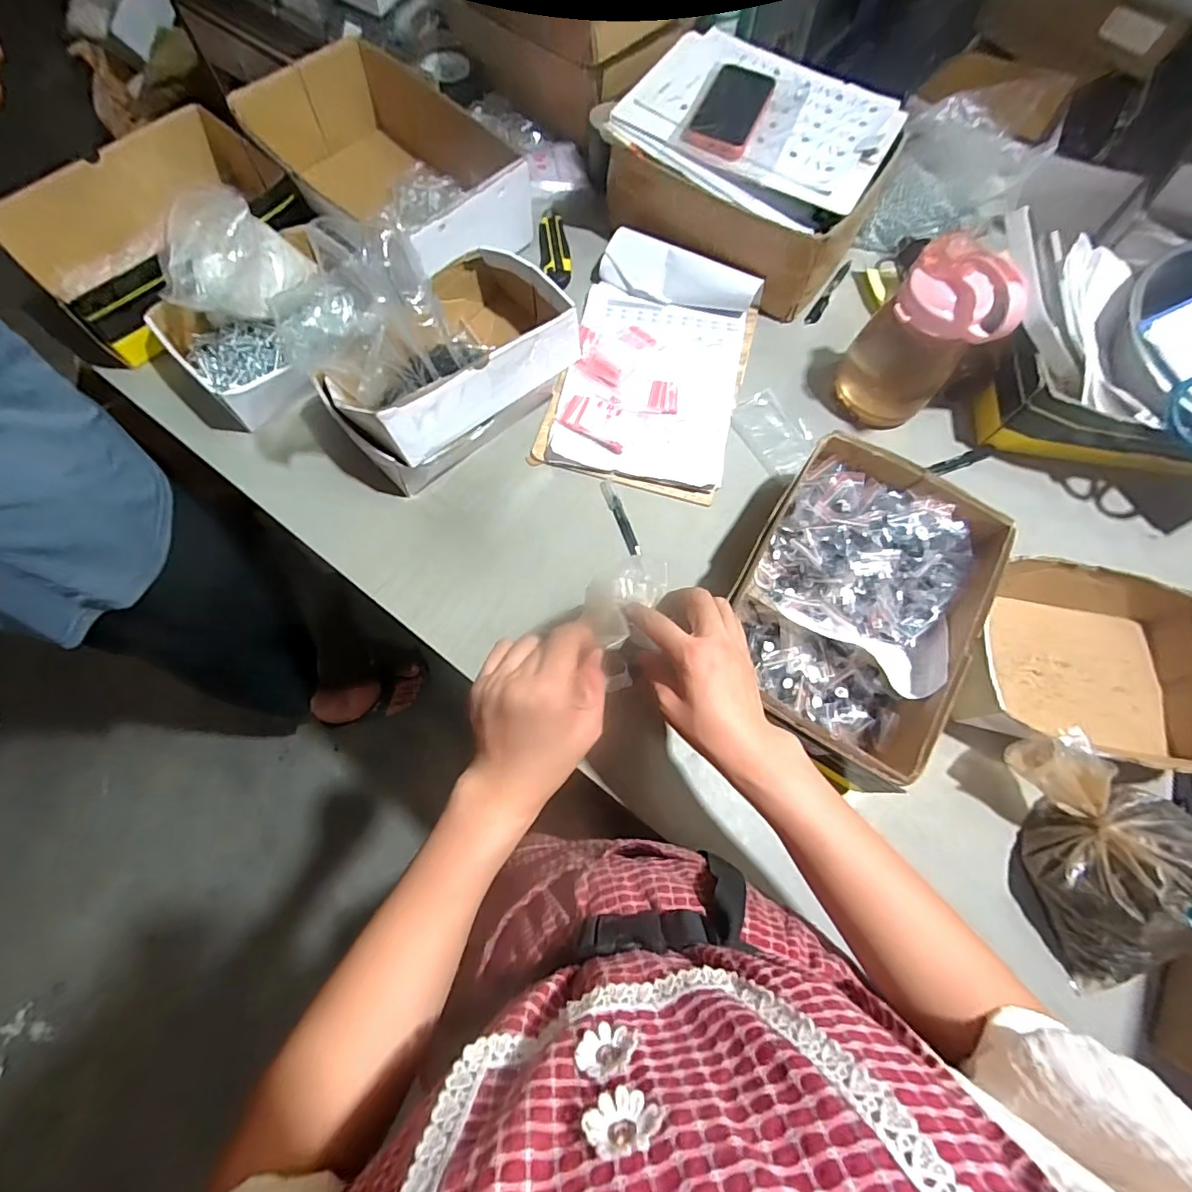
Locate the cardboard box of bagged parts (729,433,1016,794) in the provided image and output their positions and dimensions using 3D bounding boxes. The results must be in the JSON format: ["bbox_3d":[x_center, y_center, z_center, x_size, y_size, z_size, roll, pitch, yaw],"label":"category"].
[{"bbox_3d":[0.247,0.004,0.530,0.213,0.091,0.303,31,72,9],"label":"cardboard box of bagged parts"}]

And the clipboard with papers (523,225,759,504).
[{"bbox_3d":[0.074,-0.295,0.661,0.229,0.041,0.342,14,70,3],"label":"clipboard with papers"}]

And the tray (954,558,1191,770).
[{"bbox_3d":[0.496,0.068,0.538,0.254,0.075,0.196,9,70,1],"label":"tray"}]

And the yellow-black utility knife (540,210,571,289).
[{"bbox_3d":[-0.058,-0.495,0.743,0.039,0.022,0.143,-4,70,-3],"label":"yellow-black utility knife"}]

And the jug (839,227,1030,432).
[{"bbox_3d":[0.366,-0.295,0.600,0.108,0.197,0.097,20,71,6],"label":"jug"}]

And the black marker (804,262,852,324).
[{"bbox_3d":[0.327,-0.425,0.738,0.016,0.008,0.129,32,72,9],"label":"black marker"}]

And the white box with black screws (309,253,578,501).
[{"bbox_3d":[-0.169,-0.246,0.583,0.267,0.123,0.155,-37,75,-14],"label":"white box with black screws"}]

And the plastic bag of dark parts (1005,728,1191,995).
[{"bbox_3d":[0.464,0.222,0.466,0.142,0.094,0.208,-13,71,-6],"label":"plastic bag of dark parts"}]

